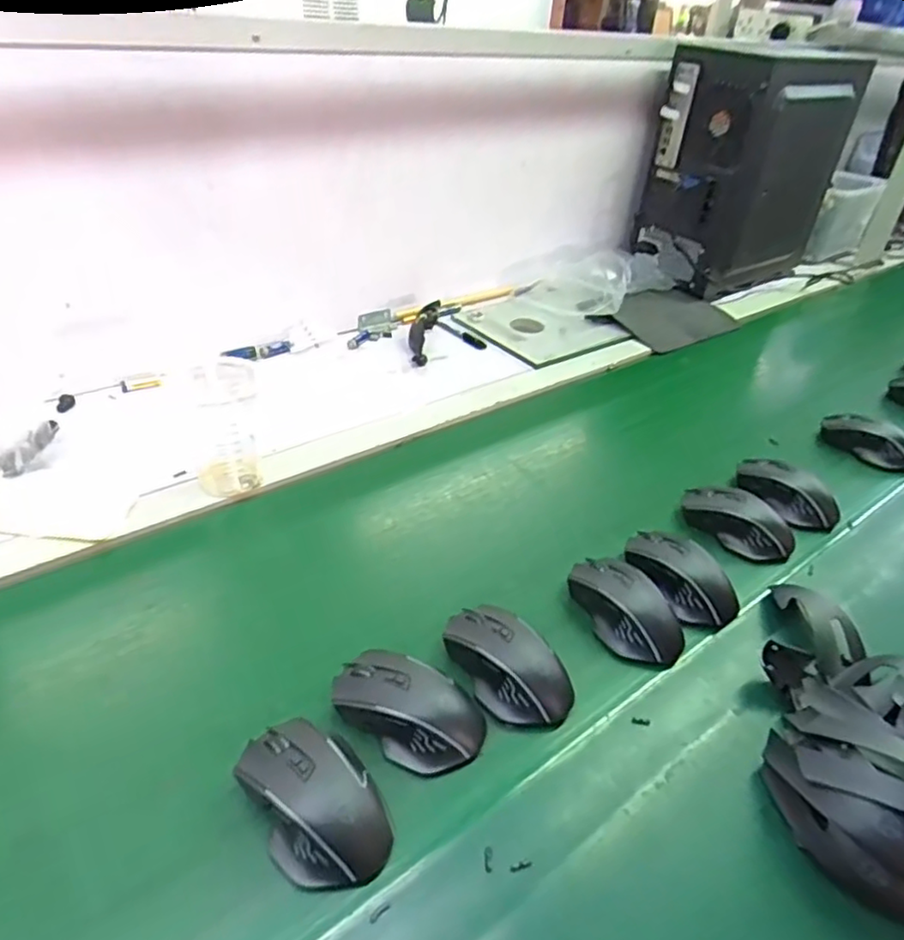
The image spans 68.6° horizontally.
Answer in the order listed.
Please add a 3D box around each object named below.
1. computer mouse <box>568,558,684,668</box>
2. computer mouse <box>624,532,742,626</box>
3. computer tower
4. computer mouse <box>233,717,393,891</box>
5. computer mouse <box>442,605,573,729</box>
[{"bbox_3d":[0.155,0.118,0.592,0.065,0.032,0.111,-19,43,-29],"label":"computer mouse"},{"bbox_3d":[0.214,0.096,0.628,0.062,0.034,0.113,-26,47,-36],"label":"computer mouse"},{"bbox_3d":[0.557,-0.555,1.233,0.357,0.353,0.188,-18,43,-28],"label":"computer tower"},{"bbox_3d":[-0.090,0.212,0.433,0.070,0.033,0.114,-22,45,-32],"label":"computer mouse"},{"bbox_3d":[0.046,0.150,0.533,0.066,0.033,0.115,-18,43,-29],"label":"computer mouse"}]

